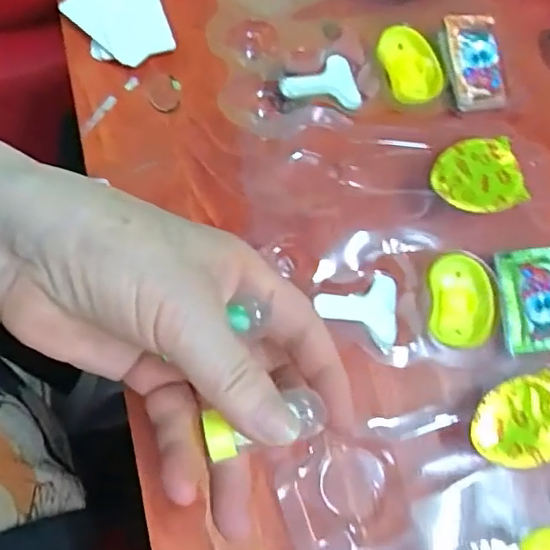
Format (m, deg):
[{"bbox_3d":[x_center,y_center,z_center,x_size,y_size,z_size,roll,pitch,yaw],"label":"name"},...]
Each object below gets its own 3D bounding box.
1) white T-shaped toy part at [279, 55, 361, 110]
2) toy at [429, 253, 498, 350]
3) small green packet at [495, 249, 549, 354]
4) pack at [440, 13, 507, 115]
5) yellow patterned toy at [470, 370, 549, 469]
[{"bbox_3d":[0.023,-0.105,0.322,0.041,0.006,0.036,-12,77,-8],"label":"white T-shaped toy part"},{"bbox_3d":[0.095,0.014,0.294,0.032,0.009,0.045,1,75,-5],"label":"toy"},{"bbox_3d":[0.132,0.013,0.298,0.032,0.006,0.052,0,75,-5],"label":"small green packet"},{"bbox_3d":[0.113,-0.123,0.331,0.032,0.004,0.056,-3,76,-6],"label":"pack"},{"bbox_3d":[0.118,0.071,0.278,0.050,0.011,0.038,-19,78,-10],"label":"yellow patterned toy"}]

